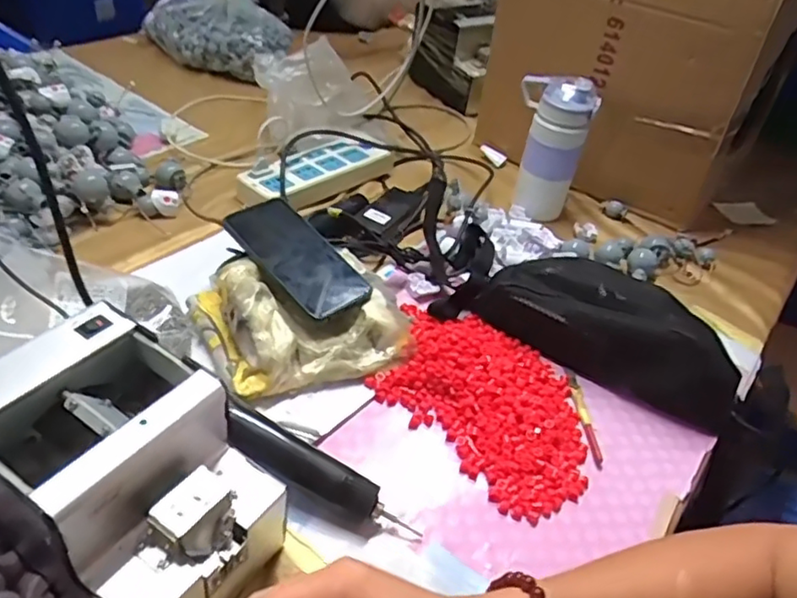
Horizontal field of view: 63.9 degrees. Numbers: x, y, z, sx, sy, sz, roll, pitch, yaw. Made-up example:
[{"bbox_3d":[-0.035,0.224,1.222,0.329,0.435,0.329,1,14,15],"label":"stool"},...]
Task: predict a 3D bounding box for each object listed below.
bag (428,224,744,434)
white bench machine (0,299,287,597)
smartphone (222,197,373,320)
[{"bbox_3d":[0.197,0.011,0.689,0.334,0.074,0.151,28,43,19],"label":"bag"},{"bbox_3d":[-0.184,0.123,0.429,0.192,0.142,0.124,29,44,22],"label":"white bench machine"},{"bbox_3d":[-0.103,-0.047,0.660,0.079,0.011,0.171,-28,58,-36],"label":"smartphone"}]

